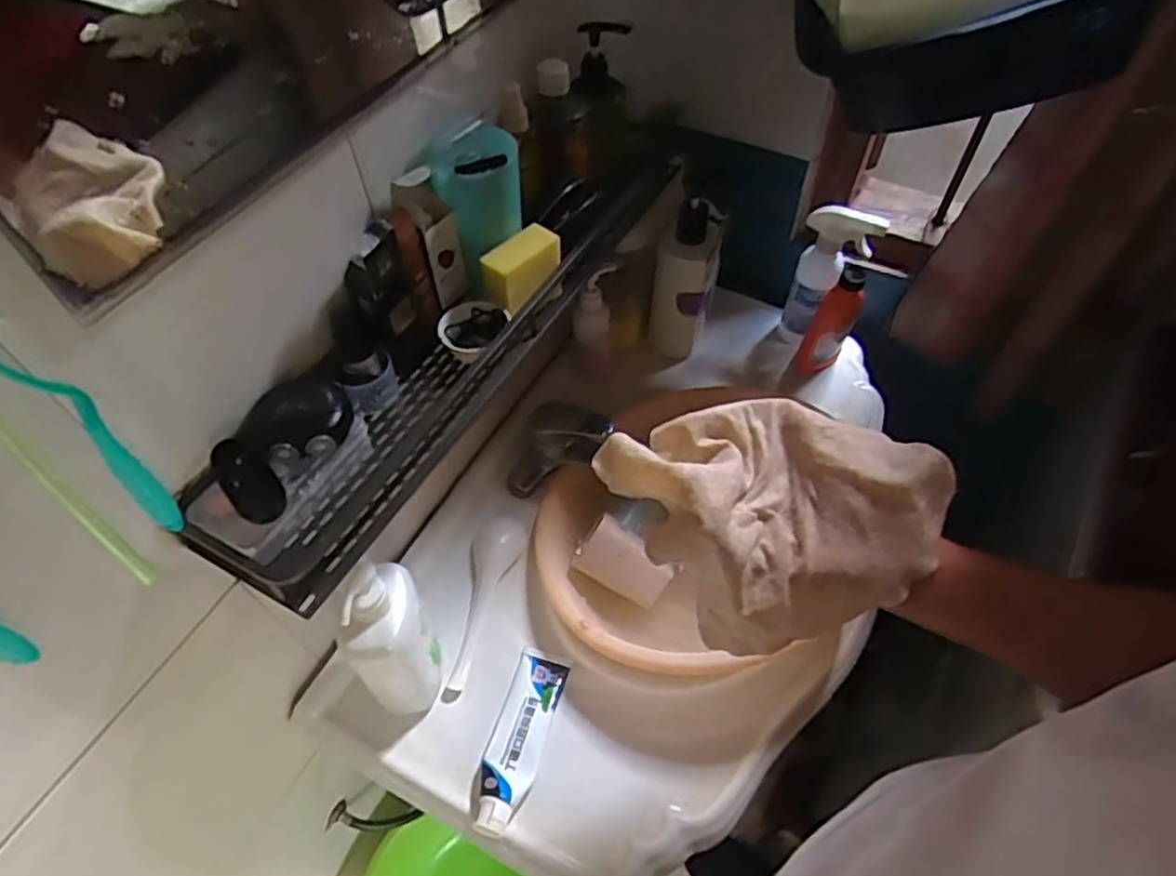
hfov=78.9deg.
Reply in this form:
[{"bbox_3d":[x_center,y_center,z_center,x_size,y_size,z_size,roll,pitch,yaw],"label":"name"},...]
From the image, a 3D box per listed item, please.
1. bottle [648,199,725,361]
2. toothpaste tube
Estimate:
[{"bbox_3d":[0.128,-0.212,0.919,0.074,0.203,0.097,11,55,9],"label":"bottle"},{"bbox_3d":[-0.066,0.286,0.689,0.053,0.030,0.173,14,56,11],"label":"toothpaste tube"}]

